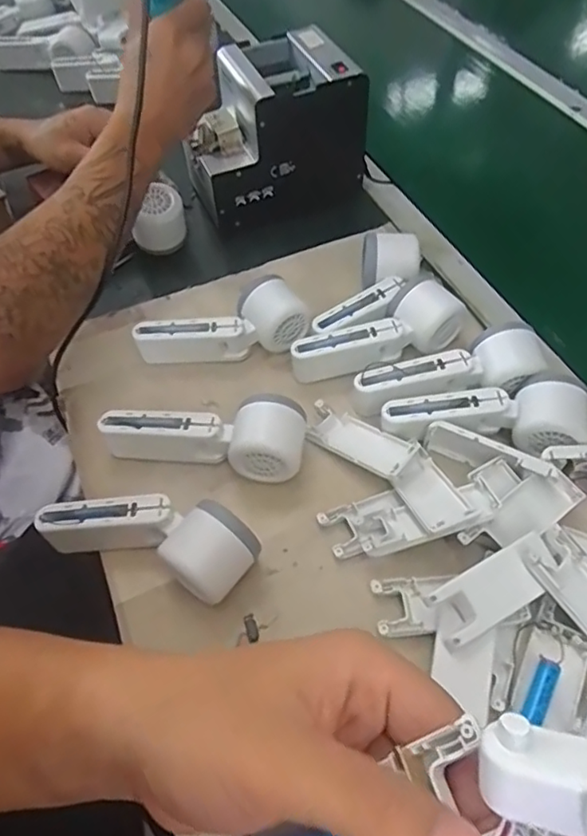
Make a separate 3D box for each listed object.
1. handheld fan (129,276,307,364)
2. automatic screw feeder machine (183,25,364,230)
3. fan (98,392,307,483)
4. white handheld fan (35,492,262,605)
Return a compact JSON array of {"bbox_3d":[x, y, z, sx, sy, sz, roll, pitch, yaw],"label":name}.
[{"bbox_3d":[-0.067,-0.088,0.556,0.157,0.058,0.051,-7,54,-4],"label":"handheld fan"},{"bbox_3d":[-0.028,-0.325,0.669,0.178,0.147,0.128,-20,56,-12],"label":"automatic screw feeder machine"},{"bbox_3d":[-0.075,0.017,0.485,0.170,0.056,0.058,1,54,2],"label":"fan"},{"bbox_3d":[-0.109,0.085,0.441,0.165,0.050,0.064,18,56,14],"label":"white handheld fan"}]

